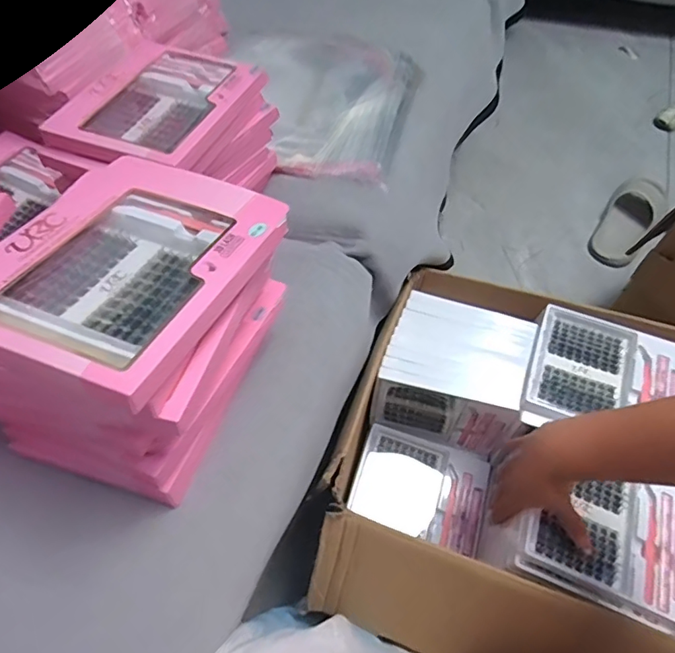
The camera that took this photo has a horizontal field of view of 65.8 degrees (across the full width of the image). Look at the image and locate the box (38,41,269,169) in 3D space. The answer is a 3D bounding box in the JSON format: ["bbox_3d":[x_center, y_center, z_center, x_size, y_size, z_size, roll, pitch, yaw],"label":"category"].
[{"bbox_3d":[-0.182,-0.234,0.542,0.151,0.020,0.182,19,58,12],"label":"box"}]

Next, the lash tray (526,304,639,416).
[{"bbox_3d":[0.305,0.049,0.651,0.112,0.015,0.148,19,58,12],"label":"lash tray"}]

